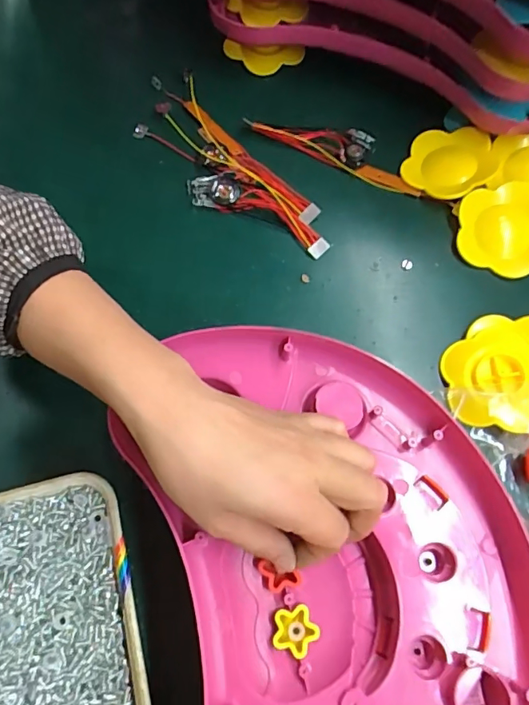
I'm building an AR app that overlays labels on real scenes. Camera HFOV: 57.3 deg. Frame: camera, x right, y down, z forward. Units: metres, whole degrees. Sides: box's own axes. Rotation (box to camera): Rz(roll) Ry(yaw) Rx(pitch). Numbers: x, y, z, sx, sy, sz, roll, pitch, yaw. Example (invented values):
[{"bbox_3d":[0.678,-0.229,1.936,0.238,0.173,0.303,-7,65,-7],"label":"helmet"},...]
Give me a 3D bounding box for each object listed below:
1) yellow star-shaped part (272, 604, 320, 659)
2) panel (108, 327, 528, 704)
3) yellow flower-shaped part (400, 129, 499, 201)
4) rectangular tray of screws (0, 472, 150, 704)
[{"bbox_3d":[0.018,0.164,0.282,0.026,0.008,0.025,-17,69,-6],"label":"yellow star-shaped part"},{"bbox_3d":[0.044,0.133,0.284,0.216,0.041,0.322,-11,68,-4],"label":"panel"},{"bbox_3d":[0.165,-0.170,0.431,0.073,0.020,0.071,0,68,1],"label":"yellow flower-shaped part"},{"bbox_3d":[-0.125,0.172,0.294,0.100,0.033,0.175,-13,69,-4],"label":"rectangular tray of screws"}]

